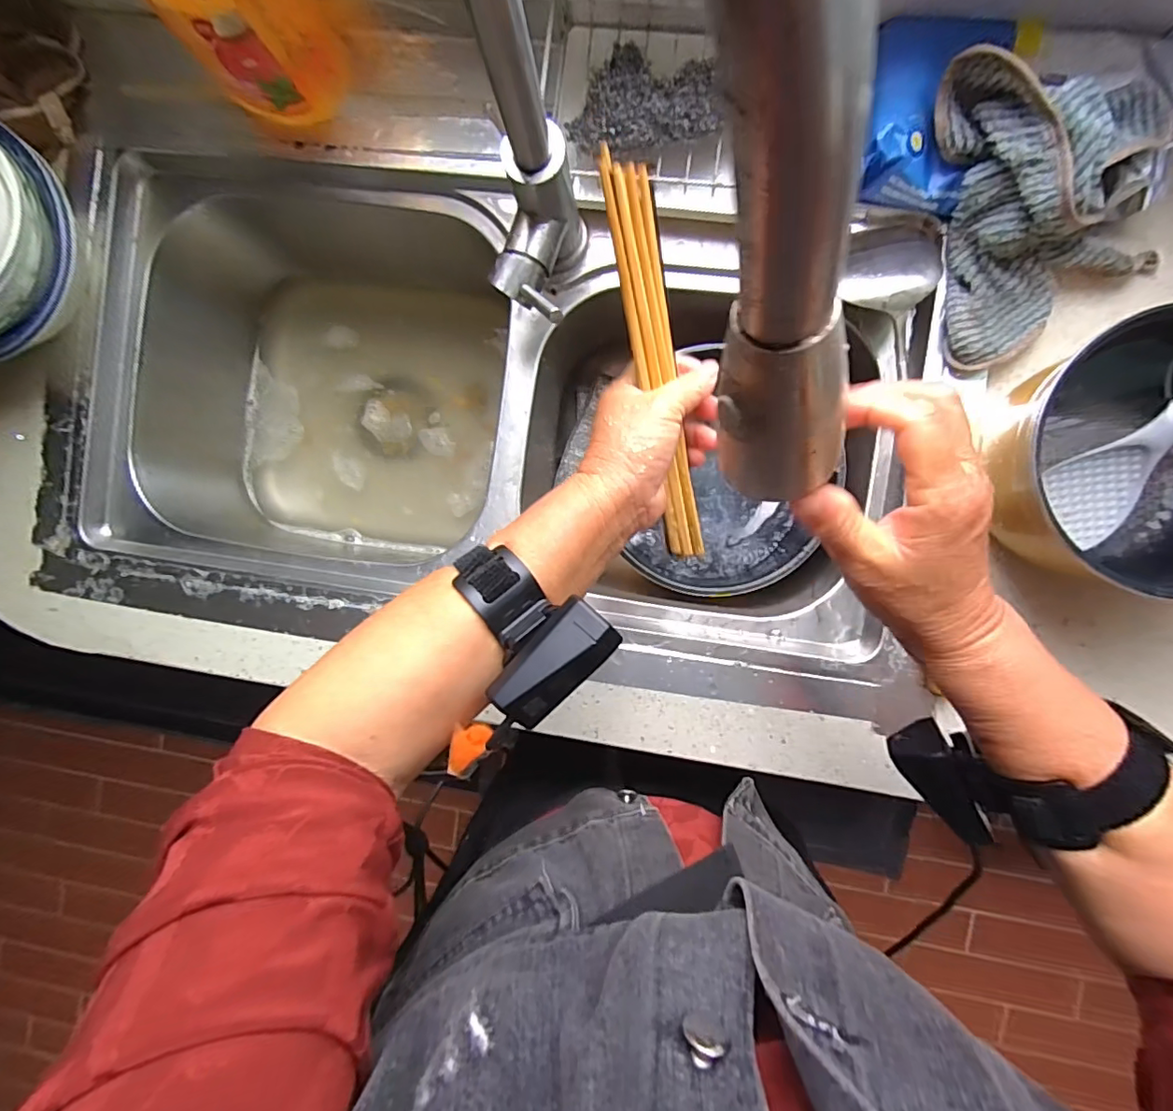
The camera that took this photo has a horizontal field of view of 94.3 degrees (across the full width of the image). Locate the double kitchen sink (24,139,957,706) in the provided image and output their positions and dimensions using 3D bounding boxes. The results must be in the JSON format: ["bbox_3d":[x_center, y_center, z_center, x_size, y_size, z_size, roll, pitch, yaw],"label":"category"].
[{"bbox_3d":[-0.109,-0.134,0.561,0.761,0.208,0.402,7,93,5],"label":"double kitchen sink"}]

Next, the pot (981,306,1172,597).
[{"bbox_3d":[0.393,-0.065,0.388,0.158,0.107,0.163,0,92,5],"label":"pot"}]

